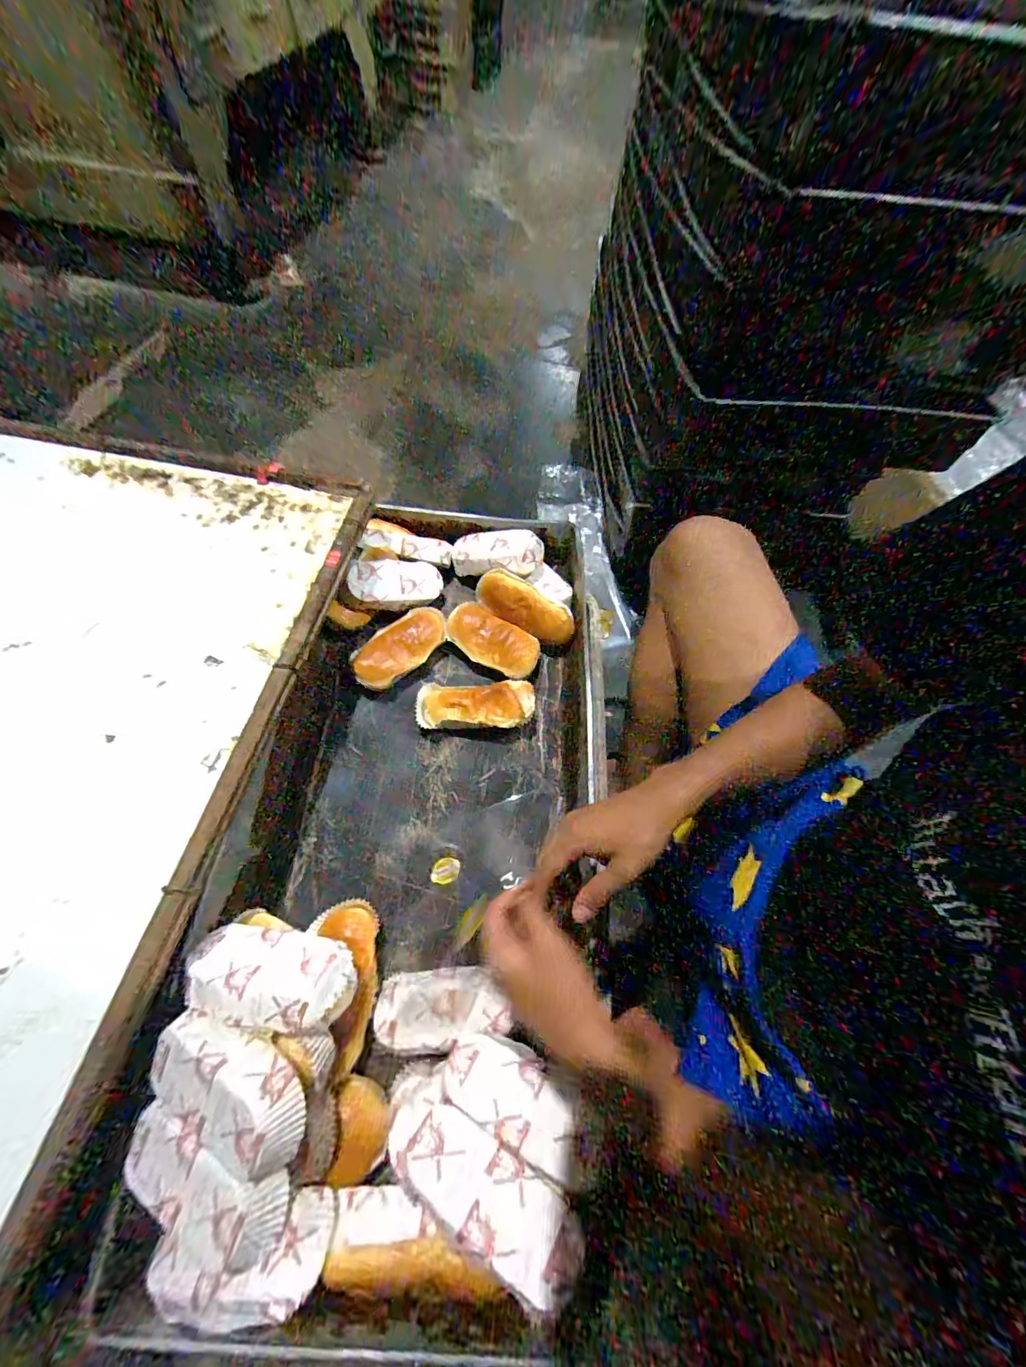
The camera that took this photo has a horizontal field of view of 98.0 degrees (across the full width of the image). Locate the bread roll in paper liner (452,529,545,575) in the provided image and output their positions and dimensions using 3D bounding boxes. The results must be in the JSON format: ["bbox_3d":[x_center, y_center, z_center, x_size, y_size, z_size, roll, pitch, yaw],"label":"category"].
[{"bbox_3d":[-0.023,-0.194,0.652,0.136,0.040,0.073,6,62,26],"label":"bread roll in paper liner"}]

